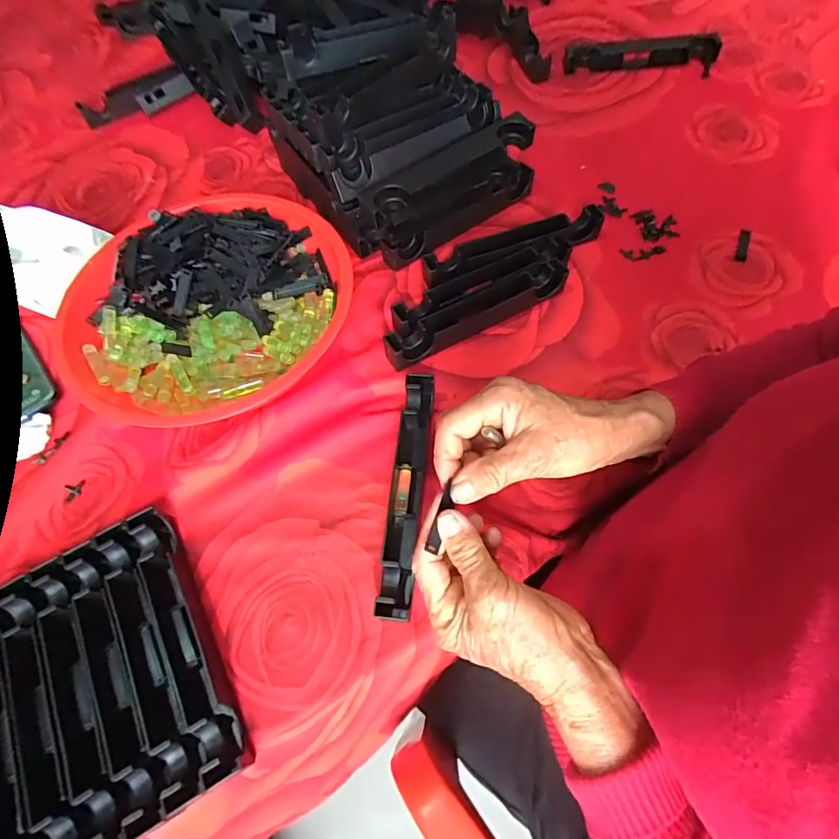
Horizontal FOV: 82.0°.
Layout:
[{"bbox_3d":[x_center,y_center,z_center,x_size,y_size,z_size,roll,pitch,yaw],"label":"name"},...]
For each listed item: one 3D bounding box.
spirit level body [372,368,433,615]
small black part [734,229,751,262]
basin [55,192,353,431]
[{"bbox_3d":[-0.010,0.054,0.384,0.024,0.032,0.191,4,64,7],"label":"spirit level body"},{"bbox_3d":[0.342,-0.185,0.510,0.011,0.004,0.051,21,65,14],"label":"small black part"},{"bbox_3d":[-0.184,-0.096,0.444,0.242,0.079,0.220,-2,63,4],"label":"basin"}]

